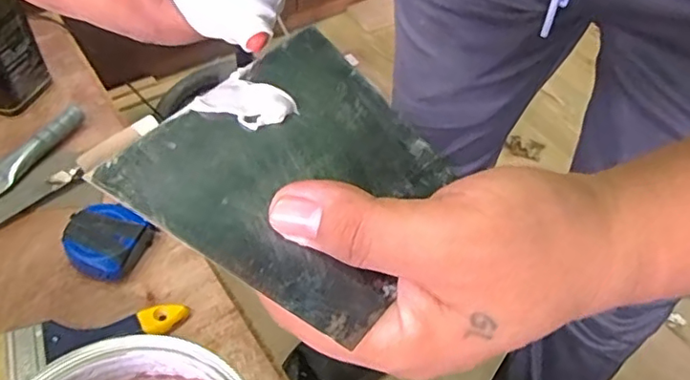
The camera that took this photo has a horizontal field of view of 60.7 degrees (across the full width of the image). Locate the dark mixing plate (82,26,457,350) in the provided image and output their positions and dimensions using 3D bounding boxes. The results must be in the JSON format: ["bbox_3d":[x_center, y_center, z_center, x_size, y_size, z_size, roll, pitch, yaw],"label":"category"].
[{"bbox_3d":[-0.013,-0.006,0.210,0.097,0.004,0.103,39,57,10],"label":"dark mixing plate"}]

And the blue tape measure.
[{"bbox_3d":[-0.253,0.053,0.623,0.069,0.043,0.081,20,52,13],"label":"blue tape measure"}]

